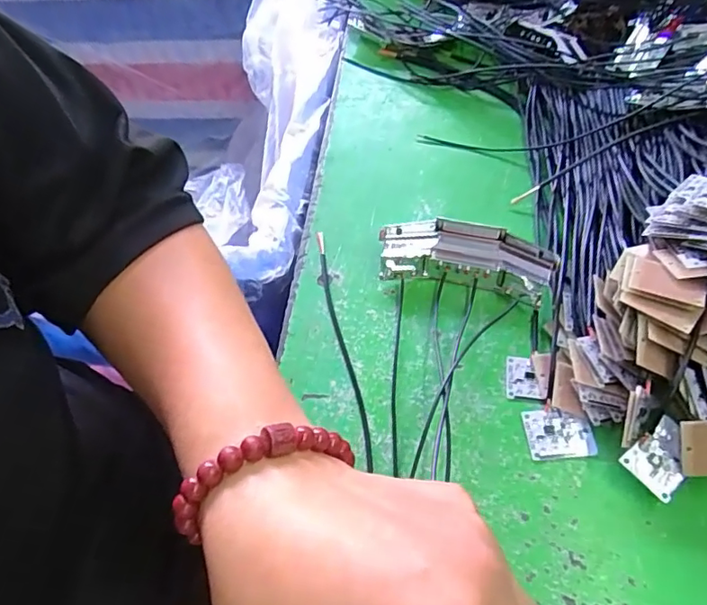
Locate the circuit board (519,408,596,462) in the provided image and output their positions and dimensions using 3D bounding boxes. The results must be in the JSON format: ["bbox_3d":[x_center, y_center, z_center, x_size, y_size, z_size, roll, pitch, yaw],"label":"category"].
[{"bbox_3d":[0.102,0.065,0.269,0.031,0.006,0.025,-4,54,0],"label":"circuit board"}]

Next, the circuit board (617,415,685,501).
[{"bbox_3d":[0.141,0.070,0.245,0.030,0.005,0.025,-43,72,-6],"label":"circuit board"}]

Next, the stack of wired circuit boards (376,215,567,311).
[{"bbox_3d":[0.066,-0.025,0.320,0.097,0.030,0.032,14,56,13],"label":"stack of wired circuit boards"}]

